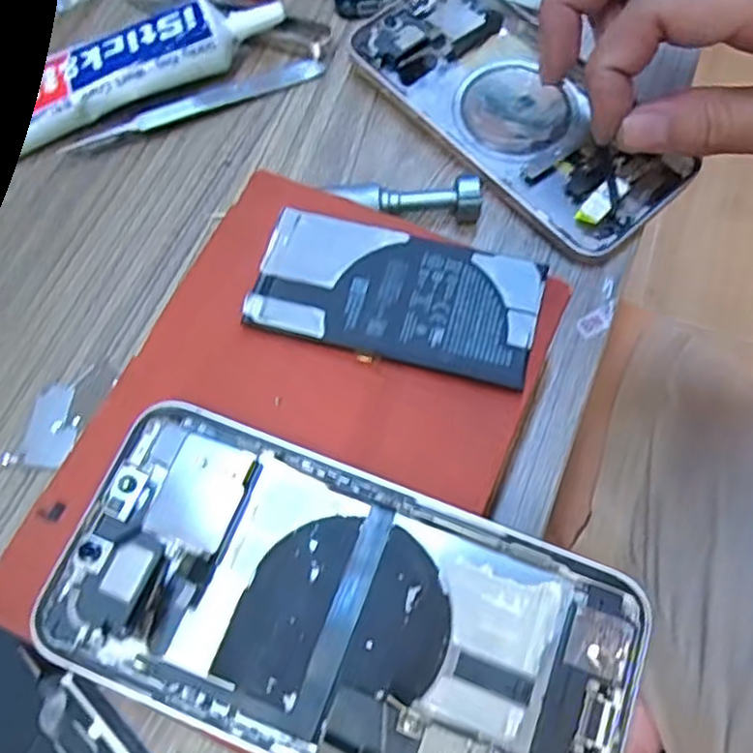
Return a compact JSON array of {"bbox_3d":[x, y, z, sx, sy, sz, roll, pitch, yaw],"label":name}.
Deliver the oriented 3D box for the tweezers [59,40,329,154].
[{"bbox_3d":[-0.075,-0.118,0.296,0.115,0.008,0.012,-24,70,-9],"label":"tweezers"}]

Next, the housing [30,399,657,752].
[{"bbox_3d":[-0.008,0.061,0.177,0.145,0.008,0.072,19,69,9],"label":"housing"}]

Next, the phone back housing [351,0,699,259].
[{"bbox_3d":[0.055,-0.113,0.287,0.070,0.011,0.149,-35,73,-13],"label":"phone back housing"}]

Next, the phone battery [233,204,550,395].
[{"bbox_3d":[0.006,-0.026,0.213,0.086,0.004,0.043,14,68,7],"label":"phone battery"}]

